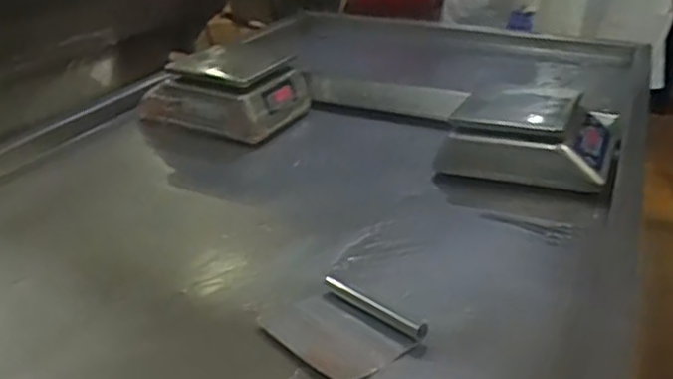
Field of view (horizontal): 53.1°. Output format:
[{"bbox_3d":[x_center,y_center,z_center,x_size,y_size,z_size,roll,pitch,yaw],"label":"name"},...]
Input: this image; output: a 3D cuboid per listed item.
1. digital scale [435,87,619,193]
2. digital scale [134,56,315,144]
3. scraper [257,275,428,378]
[{"bbox_3d":[0.348,-0.103,1.216,0.296,0.110,0.314,9,27,17],"label":"digital scale"},{"bbox_3d":[-0.226,-0.200,1.403,0.262,0.117,0.232,13,29,24],"label":"digital scale"},{"bbox_3d":[0.008,0.159,0.787,0.131,0.018,0.161,-22,34,-37],"label":"scraper"}]

